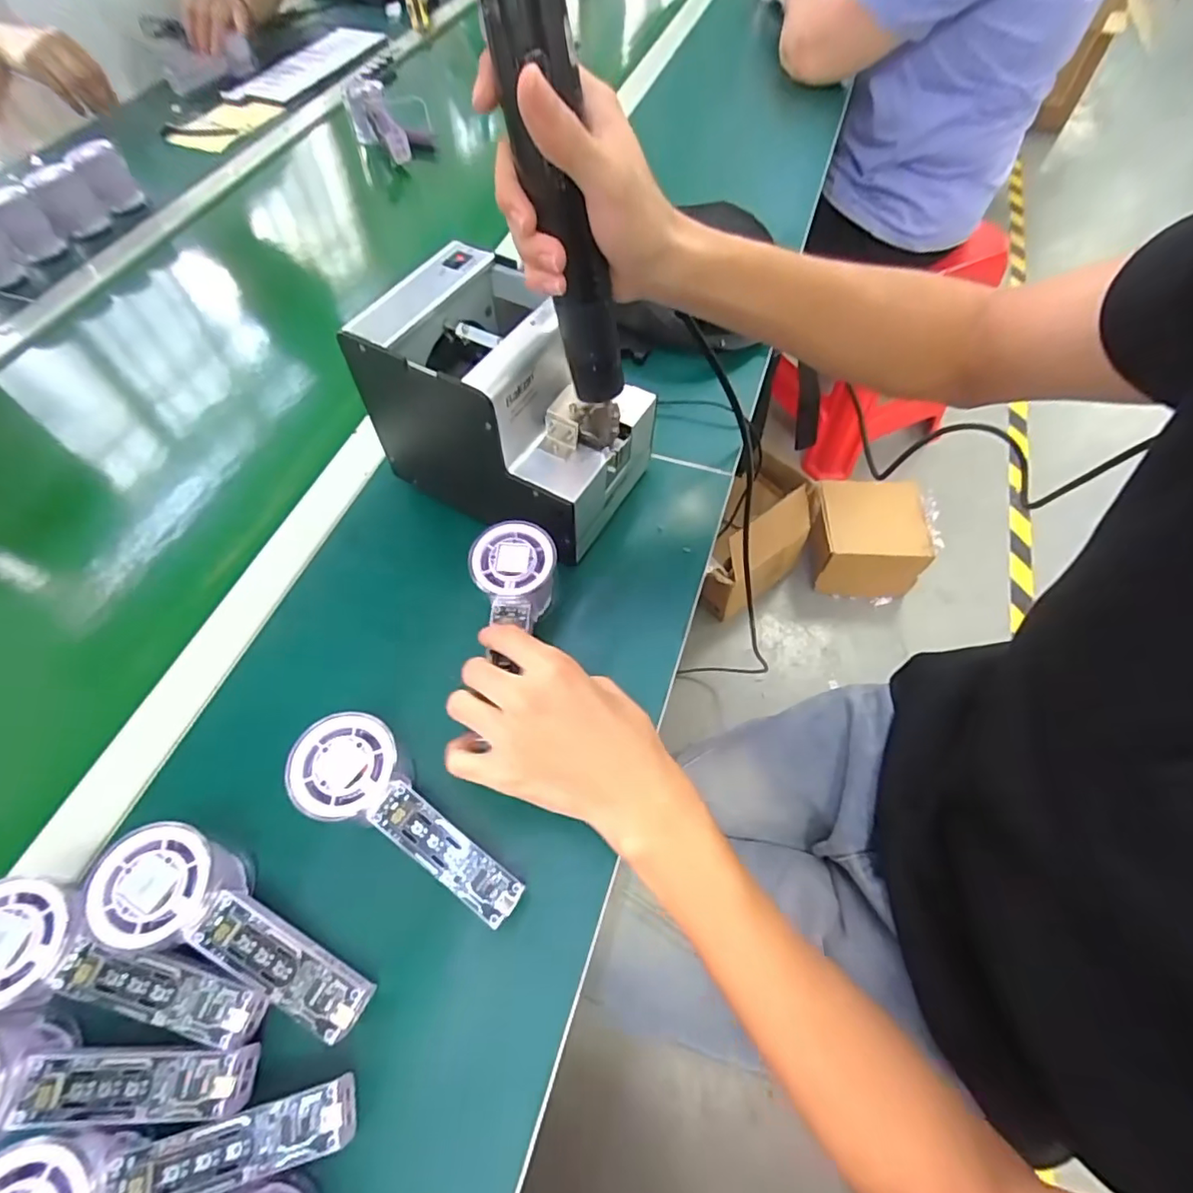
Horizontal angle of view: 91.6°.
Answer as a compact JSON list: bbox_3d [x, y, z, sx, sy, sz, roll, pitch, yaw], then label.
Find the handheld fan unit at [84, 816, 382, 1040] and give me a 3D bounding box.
[{"bbox_3d":[-0.181,0.173,0.307,0.146,0.062,0.054,16,60,11],"label":"handheld fan unit"}]

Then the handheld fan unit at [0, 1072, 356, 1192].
[{"bbox_3d":[-0.188,0.253,0.252,0.150,0.030,0.052,-6,57,-19],"label":"handheld fan unit"}]

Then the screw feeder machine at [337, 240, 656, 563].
[{"bbox_3d":[-0.059,-0.139,0.438,0.176,0.147,0.131,29,63,18],"label":"screw feeder machine"}]

